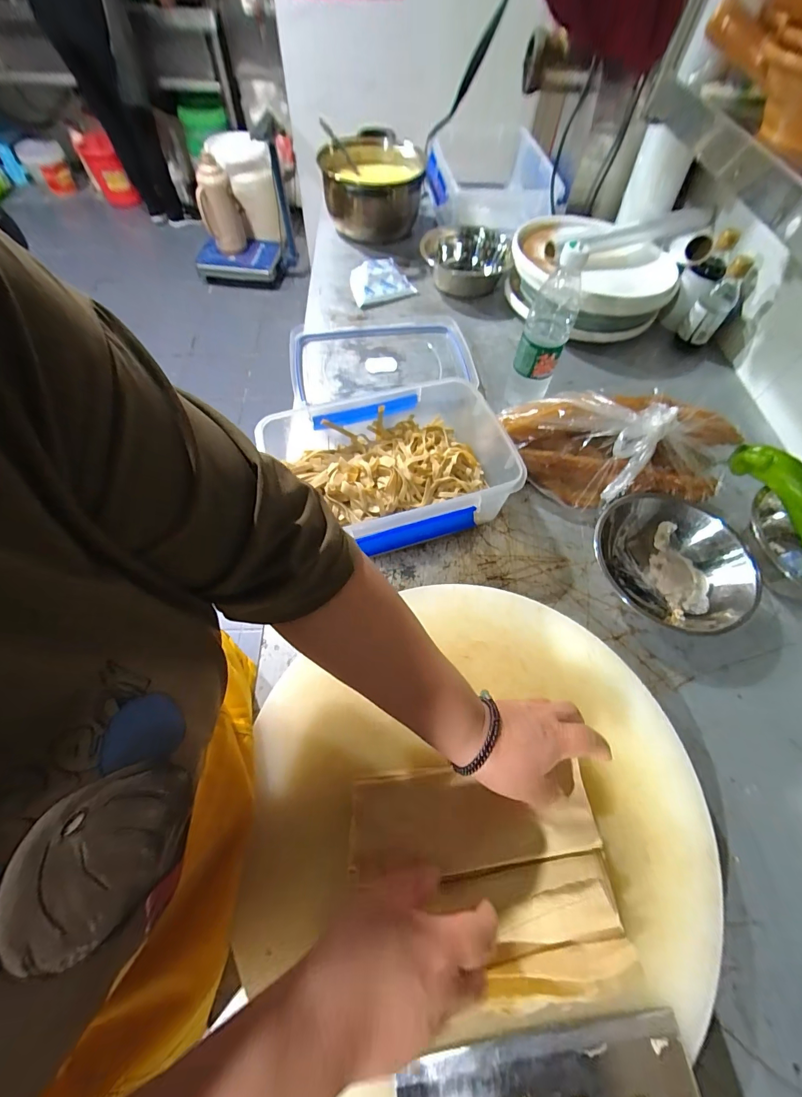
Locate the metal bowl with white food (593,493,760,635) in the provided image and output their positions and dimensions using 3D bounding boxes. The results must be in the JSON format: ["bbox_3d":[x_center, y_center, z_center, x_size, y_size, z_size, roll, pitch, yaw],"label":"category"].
[{"bbox_3d":[0.339,0.010,0.508,0.149,0.071,0.184,-34,69,-20],"label":"metal bowl with white food"}]

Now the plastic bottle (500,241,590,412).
[{"bbox_3d":[0.208,-0.305,0.590,0.063,0.240,0.055,16,62,5],"label":"plastic bottle"}]

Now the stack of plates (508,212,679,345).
[{"bbox_3d":[0.348,-0.513,0.766,0.306,0.110,0.273,30,64,12],"label":"stack of plates"}]

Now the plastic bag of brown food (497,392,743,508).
[{"bbox_3d":[0.295,-0.143,0.558,0.295,0.137,0.159,-2,62,-5],"label":"plastic bag of brown food"}]

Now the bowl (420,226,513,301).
[{"bbox_3d":[0.126,-0.573,0.820,0.170,0.080,0.170,1,61,-3],"label":"bowl"}]

